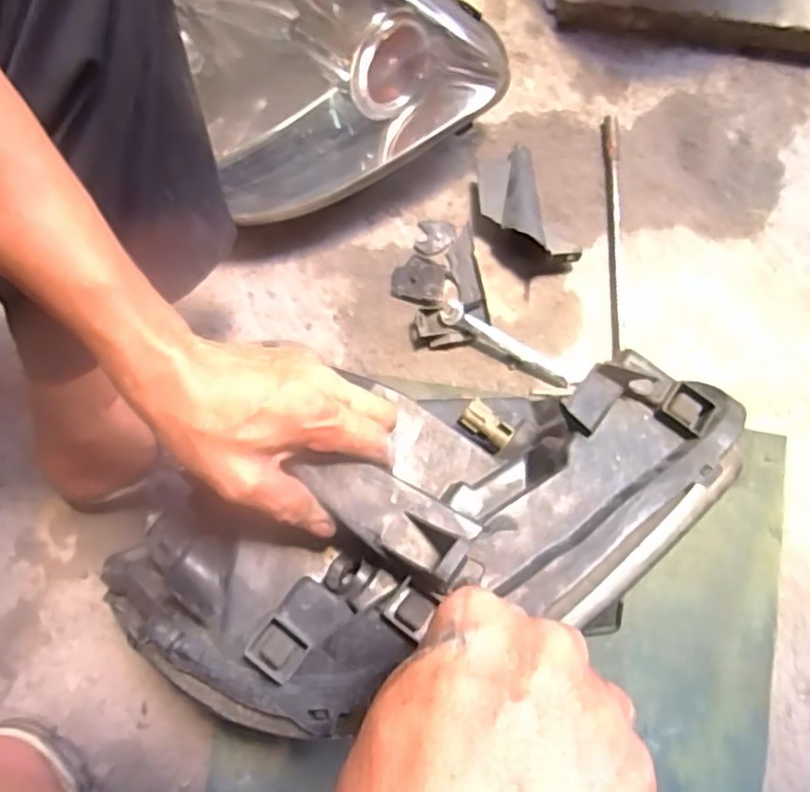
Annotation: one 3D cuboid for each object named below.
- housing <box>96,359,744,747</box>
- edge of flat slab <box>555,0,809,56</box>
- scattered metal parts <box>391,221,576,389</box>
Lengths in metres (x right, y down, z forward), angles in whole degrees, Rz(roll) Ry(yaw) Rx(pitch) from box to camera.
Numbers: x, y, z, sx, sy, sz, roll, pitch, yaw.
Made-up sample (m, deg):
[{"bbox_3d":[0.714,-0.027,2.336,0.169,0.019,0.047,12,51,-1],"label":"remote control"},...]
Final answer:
[{"bbox_3d":[0.016,0.087,0.384,0.378,0.087,0.156,-19,80,0],"label":"housing"},{"bbox_3d":[0.374,-0.367,0.675,0.434,0.039,0.012,8,80,1],"label":"edge of flat slab"},{"bbox_3d":[0.063,-0.075,0.638,0.105,0.028,0.203,-33,82,-6],"label":"scattered metal parts"}]

